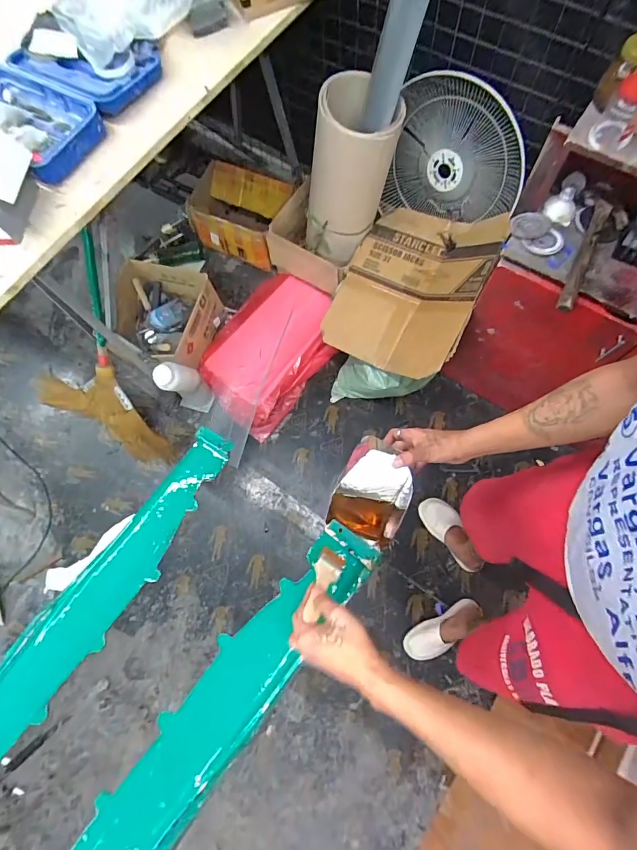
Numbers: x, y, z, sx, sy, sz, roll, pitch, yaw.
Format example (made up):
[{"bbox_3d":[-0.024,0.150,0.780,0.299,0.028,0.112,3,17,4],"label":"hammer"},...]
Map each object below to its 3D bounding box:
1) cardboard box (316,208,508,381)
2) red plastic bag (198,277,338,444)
[{"bbox_3d":[0.292,-0.463,1.359,0.446,0.262,0.537,25,73,9],"label":"cardboard box"},{"bbox_3d":[-0.198,-0.306,1.641,0.456,0.134,0.595,39,78,14],"label":"red plastic bag"}]

